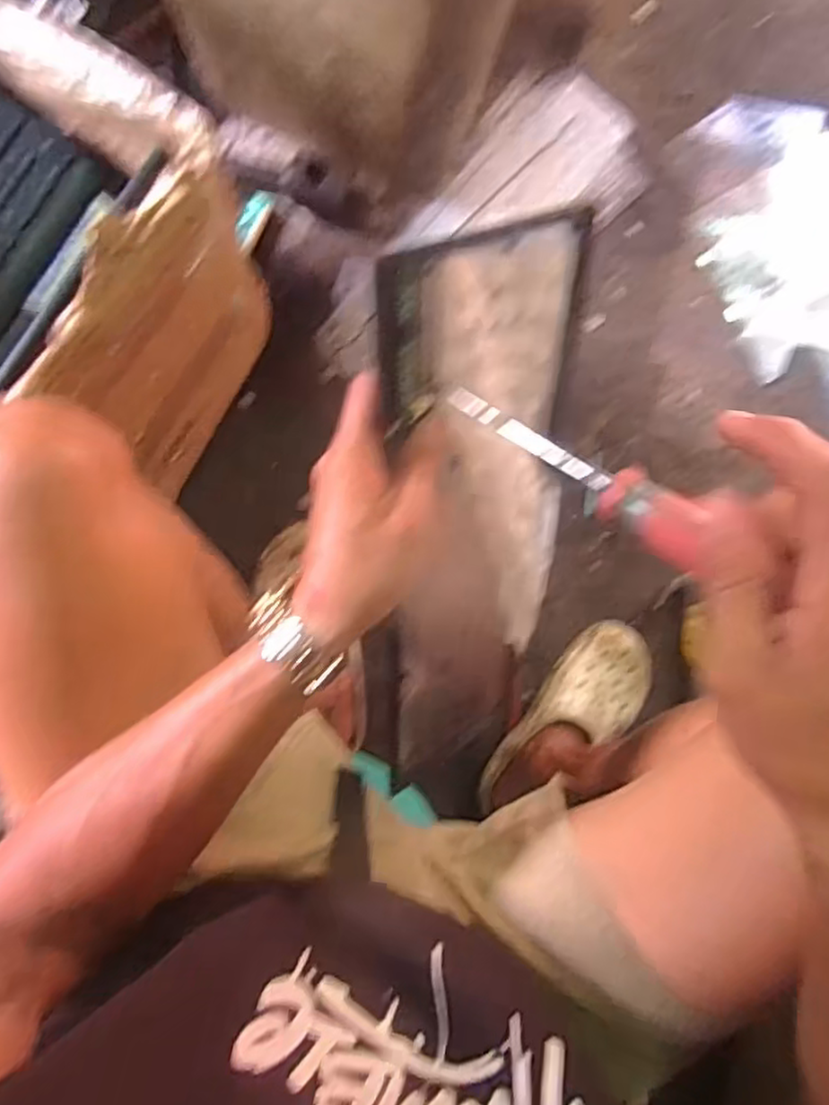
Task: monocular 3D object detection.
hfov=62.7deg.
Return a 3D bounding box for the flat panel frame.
[{"bbox_3d":[0.045,0.014,0.468,0.143,0.441,0.022,-25,46,-27],"label":"flat panel frame"}]

